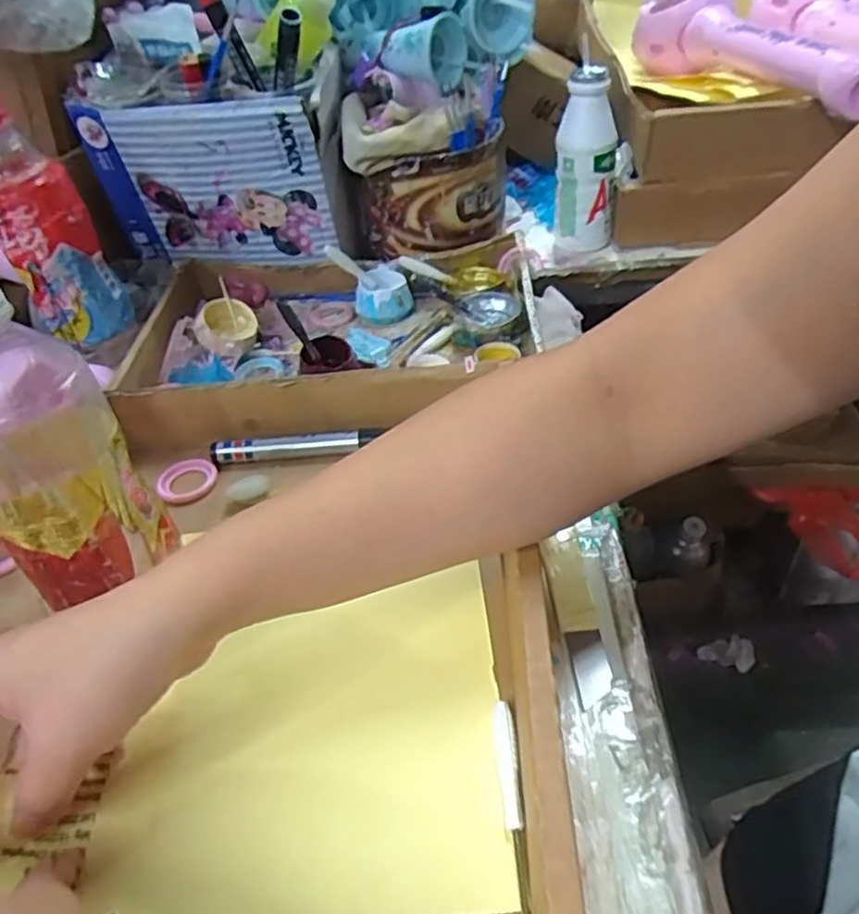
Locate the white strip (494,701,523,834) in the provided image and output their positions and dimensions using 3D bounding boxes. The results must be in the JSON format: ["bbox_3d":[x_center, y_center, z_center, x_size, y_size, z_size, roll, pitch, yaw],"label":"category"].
[{"bbox_3d":[0.033,0.129,0.291,0.008,0.010,0.051,-5,41,1],"label":"white strip"}]

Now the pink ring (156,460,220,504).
[{"bbox_3d":[-0.156,0.016,0.447,0.038,0.008,0.035,-3,41,3],"label":"pink ring"}]

